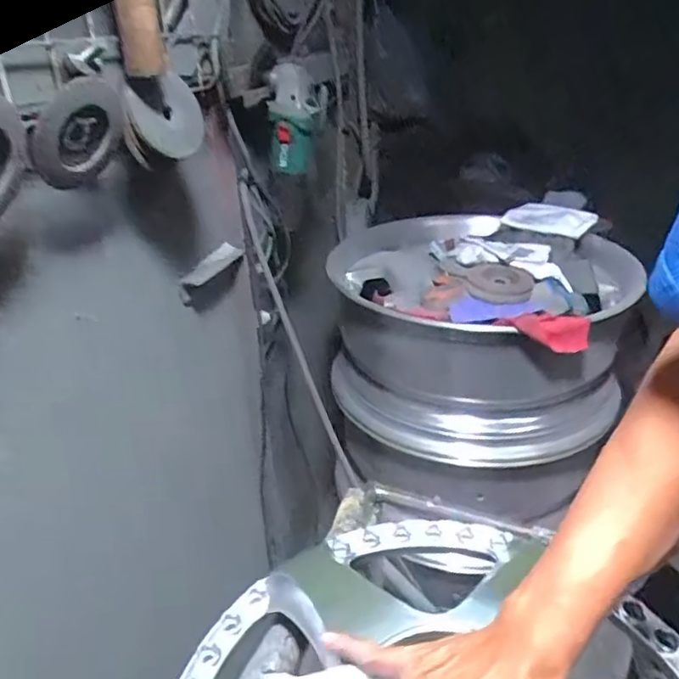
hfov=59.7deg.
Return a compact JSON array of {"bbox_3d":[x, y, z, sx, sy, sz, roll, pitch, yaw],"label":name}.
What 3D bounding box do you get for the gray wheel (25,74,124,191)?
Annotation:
[{"bbox_3d":[-0.219,-0.169,0.488,0.019,0.084,0.099,25,47,15],"label":"gray wheel"}]

